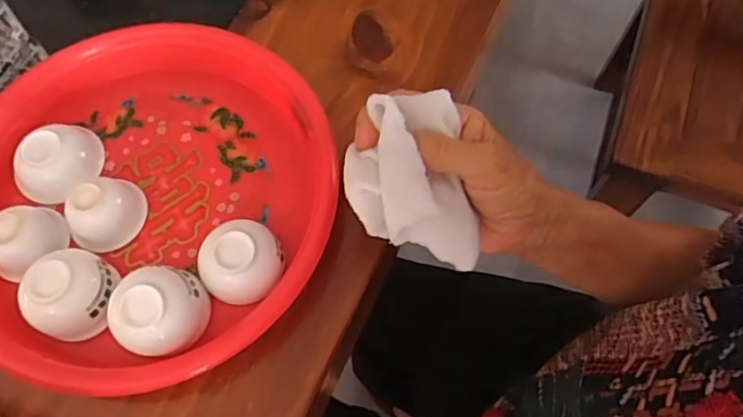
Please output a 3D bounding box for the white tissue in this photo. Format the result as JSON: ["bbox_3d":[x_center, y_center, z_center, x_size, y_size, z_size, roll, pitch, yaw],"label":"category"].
[{"bbox_3d":[0.020,-0.015,0.308,0.064,0.035,0.089,-9,68,-2],"label":"white tissue"}]

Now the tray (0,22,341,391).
[{"bbox_3d":[-0.151,-0.013,0.385,0.248,0.042,0.240,-1,68,2],"label":"tray"}]

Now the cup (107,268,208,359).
[{"bbox_3d":[-0.126,0.062,0.348,0.051,0.045,0.048,-1,68,2],"label":"cup"}]

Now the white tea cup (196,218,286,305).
[{"bbox_3d":[-0.080,0.034,0.364,0.046,0.031,0.052,39,74,15],"label":"white tea cup"}]

